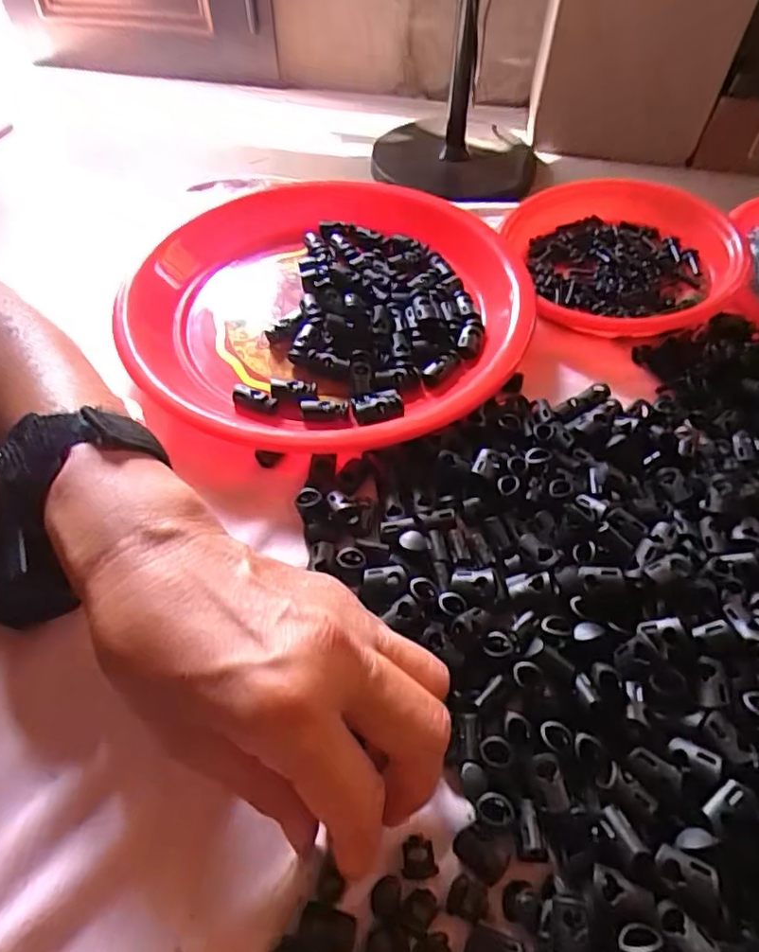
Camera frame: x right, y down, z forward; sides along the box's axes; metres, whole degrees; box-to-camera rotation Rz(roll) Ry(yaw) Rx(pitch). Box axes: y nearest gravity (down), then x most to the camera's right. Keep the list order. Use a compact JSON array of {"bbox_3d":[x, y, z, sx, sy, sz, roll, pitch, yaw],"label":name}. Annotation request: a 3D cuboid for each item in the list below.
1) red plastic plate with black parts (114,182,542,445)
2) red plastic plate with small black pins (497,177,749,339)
[{"bbox_3d":[-0.032,-0.118,0.394,0.254,0.025,0.255,0,53,0],"label":"red plastic plate with black parts"},{"bbox_3d":[0.179,-0.156,0.423,0.160,0.036,0.155,0,53,0],"label":"red plastic plate with small black pins"}]

